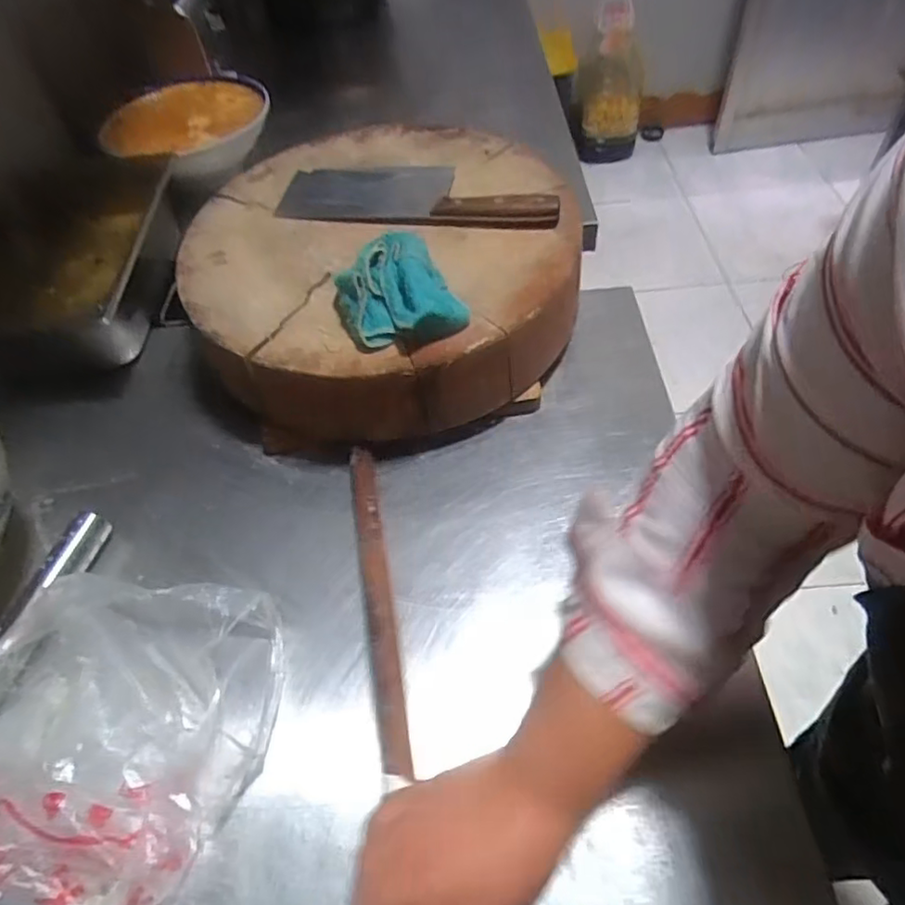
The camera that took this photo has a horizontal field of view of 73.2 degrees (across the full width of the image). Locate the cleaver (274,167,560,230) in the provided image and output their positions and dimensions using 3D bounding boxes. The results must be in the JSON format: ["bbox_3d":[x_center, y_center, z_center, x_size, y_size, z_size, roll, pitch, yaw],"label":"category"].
[{"bbox_3d":[-0.034,-0.282,0.658,0.297,0.031,0.105,9,54,13],"label":"cleaver"}]

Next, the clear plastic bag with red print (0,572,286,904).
[{"bbox_3d":[-0.254,0.192,0.421,0.258,0.087,0.228,-14,52,-5],"label":"clear plastic bag with red print"}]

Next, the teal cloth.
[{"bbox_3d":[-0.050,-0.142,0.541,0.100,0.042,0.115,-26,55,-14],"label":"teal cloth"}]

